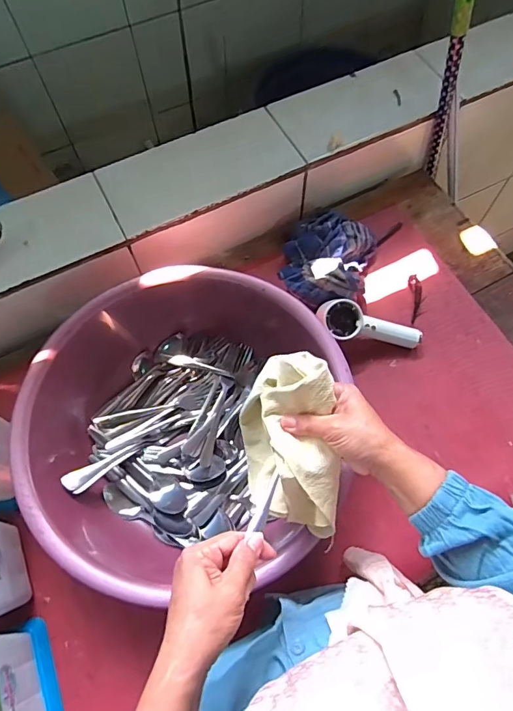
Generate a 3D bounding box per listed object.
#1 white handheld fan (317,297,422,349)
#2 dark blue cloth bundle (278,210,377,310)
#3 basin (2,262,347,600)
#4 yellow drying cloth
[{"bbox_3d":[0.165,-0.046,0.661,0.161,0.042,0.050,13,111,-13],"label":"white handheld fan"},{"bbox_3d":[0.110,-0.153,0.709,0.132,0.065,0.157,20,69,8],"label":"dark blue cloth bundle"},{"bbox_3d":[-0.093,0.084,0.579,0.366,0.122,0.376,0,67,0],"label":"basin"},{"bbox_3d":[0.033,0.089,0.440,0.085,0.116,0.161,-8,67,-3],"label":"yellow drying cloth"}]

